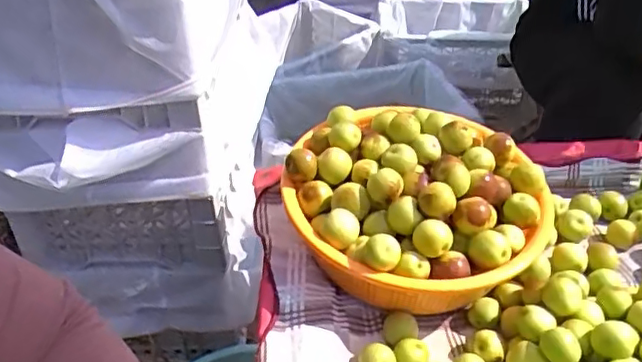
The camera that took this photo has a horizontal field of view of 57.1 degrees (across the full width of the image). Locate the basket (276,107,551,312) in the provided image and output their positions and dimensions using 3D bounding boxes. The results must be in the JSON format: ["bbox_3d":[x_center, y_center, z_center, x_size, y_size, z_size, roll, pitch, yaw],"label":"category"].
[{"bbox_3d":[0.093,0.019,0.608,0.231,0.110,0.249,-1,37,1],"label":"basket"}]

